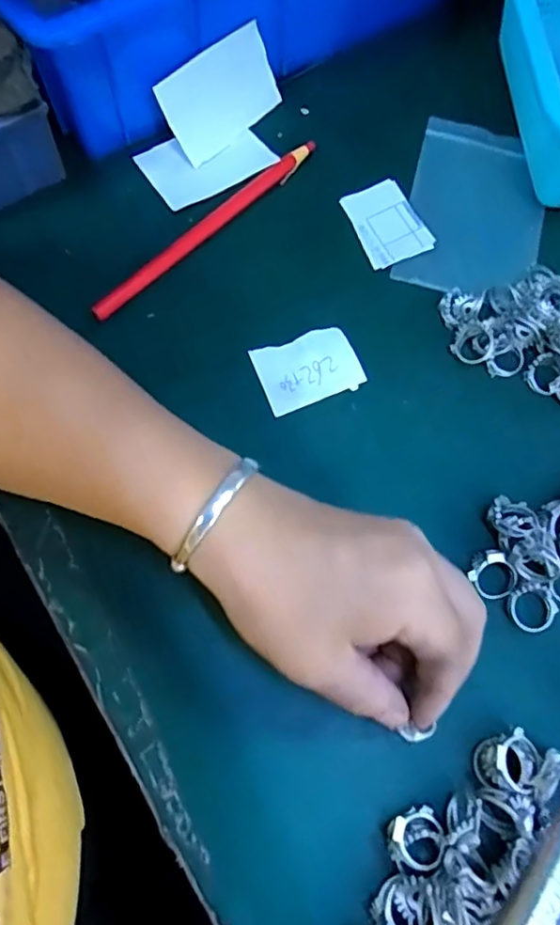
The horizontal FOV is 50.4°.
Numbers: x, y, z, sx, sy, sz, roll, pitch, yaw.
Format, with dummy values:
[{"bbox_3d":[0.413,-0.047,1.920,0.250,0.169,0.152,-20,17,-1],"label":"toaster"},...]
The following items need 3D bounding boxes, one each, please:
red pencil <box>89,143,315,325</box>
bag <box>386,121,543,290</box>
[{"bbox_3d":[-0.040,-0.134,0.337,0.165,0.009,0.010,-43,77,-15],"label":"red pencil"},{"bbox_3d":[0.115,-0.150,0.350,0.076,0.008,0.123,15,71,3],"label":"bag"}]

